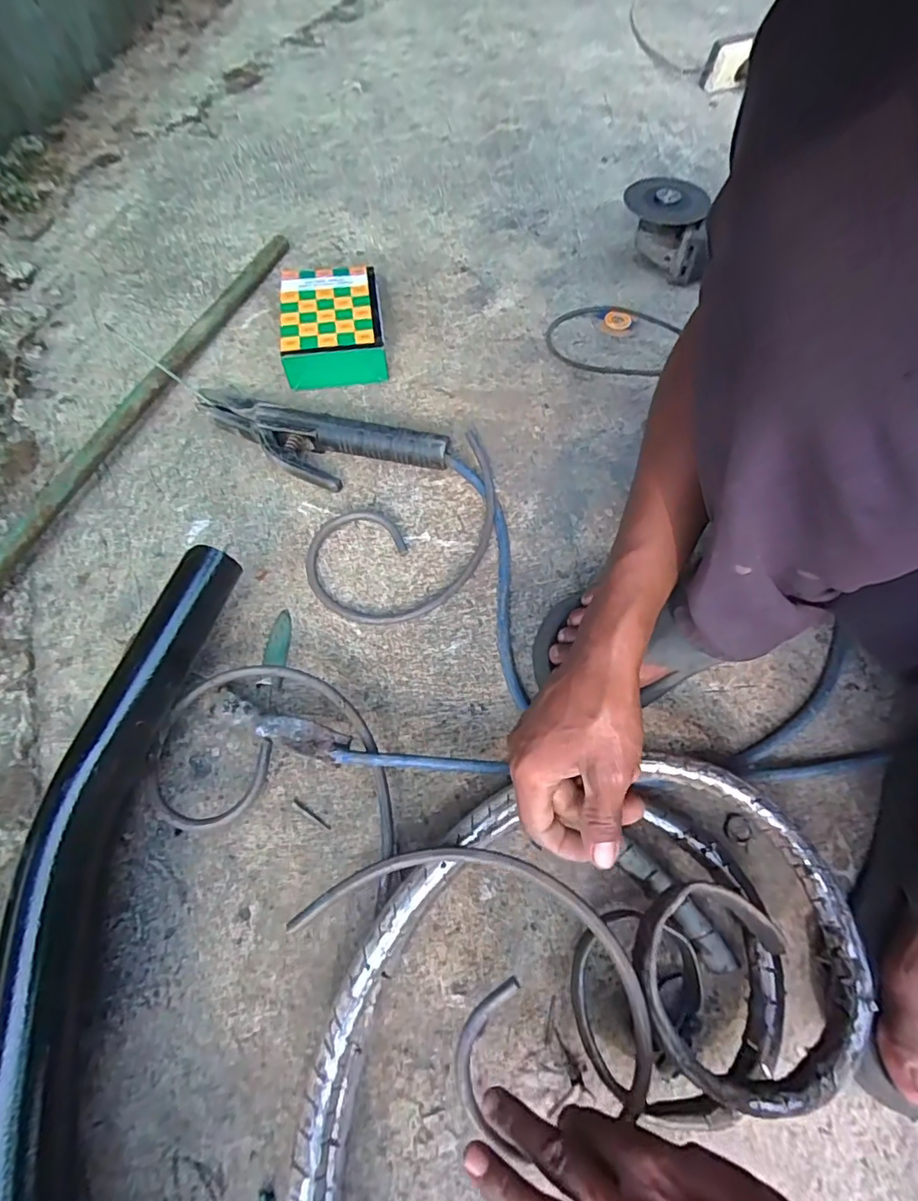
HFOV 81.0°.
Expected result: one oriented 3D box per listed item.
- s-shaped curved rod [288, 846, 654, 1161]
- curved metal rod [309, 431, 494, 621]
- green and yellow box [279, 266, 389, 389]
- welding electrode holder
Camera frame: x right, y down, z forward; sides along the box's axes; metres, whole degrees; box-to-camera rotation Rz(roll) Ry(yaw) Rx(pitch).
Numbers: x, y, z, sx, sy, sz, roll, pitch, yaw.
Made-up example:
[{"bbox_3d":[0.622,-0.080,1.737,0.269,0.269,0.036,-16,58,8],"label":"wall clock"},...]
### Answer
[{"bbox_3d":[0.014,0.220,0.325,0.209,0.037,0.129,39,70,17],"label":"s-shaped curved rod"},{"bbox_3d":[-0.036,-0.063,0.512,0.217,0.022,0.132,-36,69,-16],"label":"curved metal rod"},{"bbox_3d":[-0.146,-0.321,0.626,0.112,0.052,0.155,-8,64,-4],"label":"green and yellow box"},{"bbox_3d":[-0.150,-0.159,0.548,0.271,0.041,0.073,16,65,8],"label":"welding electrode holder"}]

